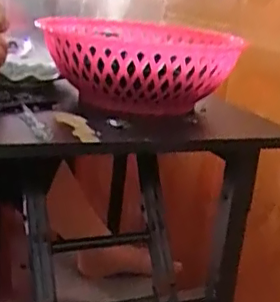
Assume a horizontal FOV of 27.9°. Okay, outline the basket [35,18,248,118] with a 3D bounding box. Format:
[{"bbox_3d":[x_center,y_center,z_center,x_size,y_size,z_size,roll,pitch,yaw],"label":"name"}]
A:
[{"bbox_3d":[-0.012,-0.131,0.855,0.267,0.105,0.302,1,17,-15],"label":"basket"}]

